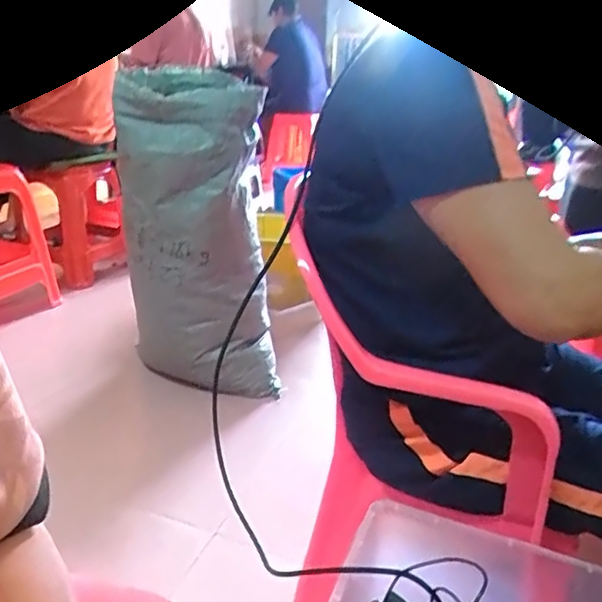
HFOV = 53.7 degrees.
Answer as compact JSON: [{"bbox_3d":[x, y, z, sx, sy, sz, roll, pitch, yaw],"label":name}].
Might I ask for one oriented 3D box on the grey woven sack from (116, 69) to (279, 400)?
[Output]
[{"bbox_3d":[-0.263,-0.163,1.517,0.359,0.745,0.368,-5,23,-18],"label":"grey woven sack"}]

